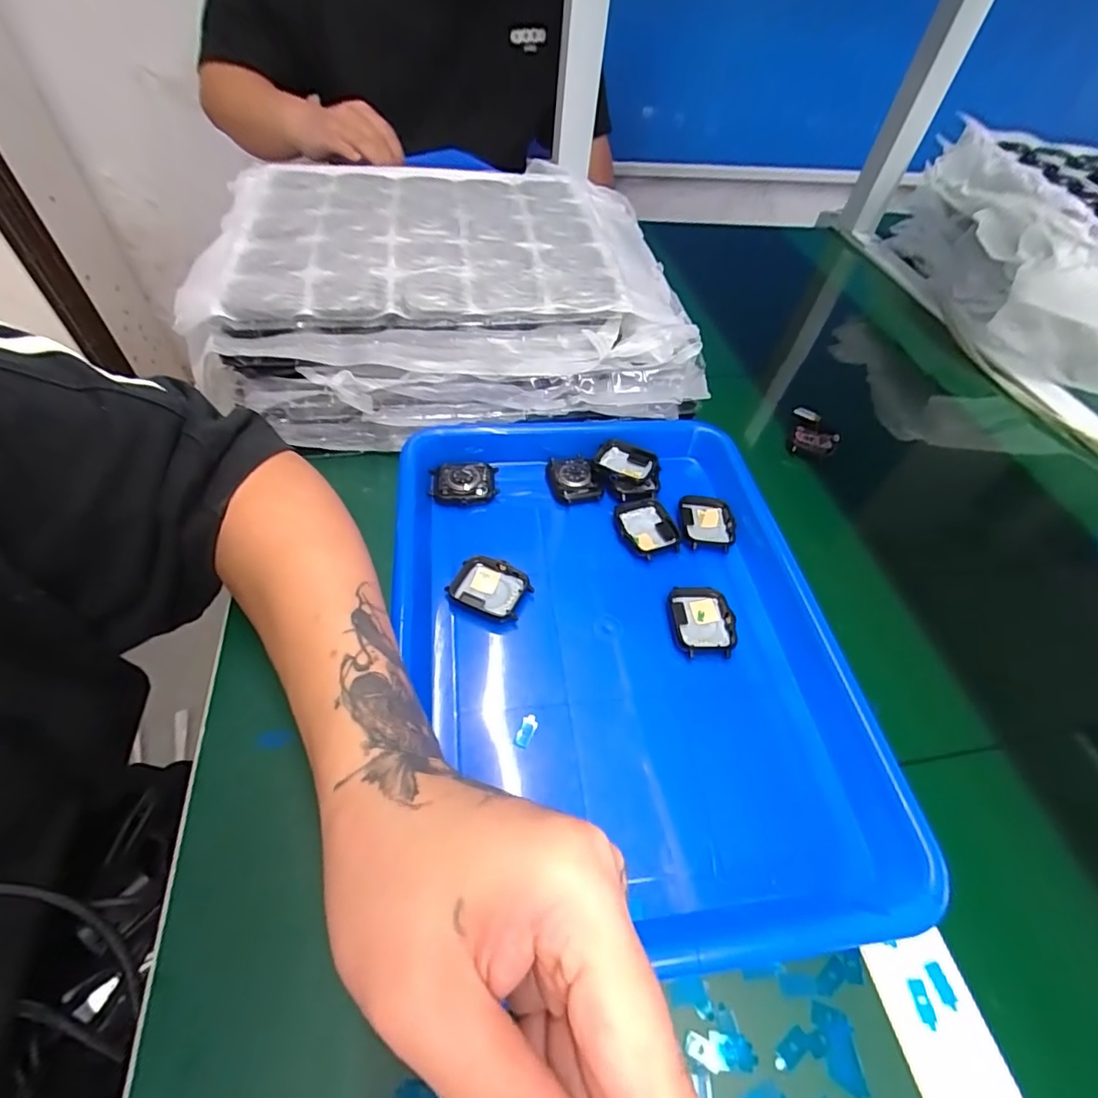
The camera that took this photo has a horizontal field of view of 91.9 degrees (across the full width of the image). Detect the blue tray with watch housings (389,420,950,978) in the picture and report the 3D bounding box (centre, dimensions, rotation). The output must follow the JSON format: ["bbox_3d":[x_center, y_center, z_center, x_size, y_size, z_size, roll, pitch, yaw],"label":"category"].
[{"bbox_3d":[0.038,0.043,0.318,0.255,0.029,0.324,-2,52,-7],"label":"blue tray with watch housings"}]

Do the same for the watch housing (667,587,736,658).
[{"bbox_3d":[0.095,0.046,0.329,0.036,0.010,0.043,1,52,-5],"label":"watch housing"}]

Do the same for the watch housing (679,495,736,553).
[{"bbox_3d":[0.114,-0.018,0.379,0.036,0.008,0.043,6,52,-1],"label":"watch housing"}]

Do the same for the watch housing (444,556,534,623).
[{"bbox_3d":[-0.037,0.026,0.333,0.046,0.012,0.037,25,54,14],"label":"watch housing"}]

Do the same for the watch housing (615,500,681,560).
[{"bbox_3d":[0.068,-0.015,0.371,0.035,0.008,0.045,-17,56,-18],"label":"watch housing"}]

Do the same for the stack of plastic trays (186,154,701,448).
[{"bbox_3d":[-0.081,-0.228,0.466,0.369,0.098,0.297,-4,53,-9],"label":"stack of plastic trays"}]

